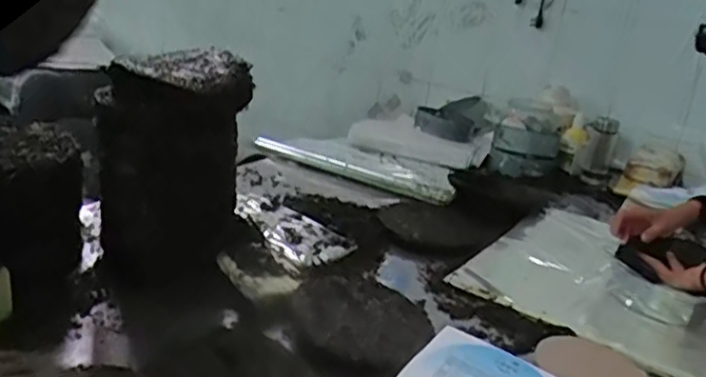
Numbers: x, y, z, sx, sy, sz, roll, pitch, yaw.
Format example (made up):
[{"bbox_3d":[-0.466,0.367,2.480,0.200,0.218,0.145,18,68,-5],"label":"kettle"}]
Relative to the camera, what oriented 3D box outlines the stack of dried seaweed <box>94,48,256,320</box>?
[{"bbox_3d":[-0.280,-0.026,0.969,0.170,0.334,0.182,17,22,26],"label":"stack of dried seaweed"}]

